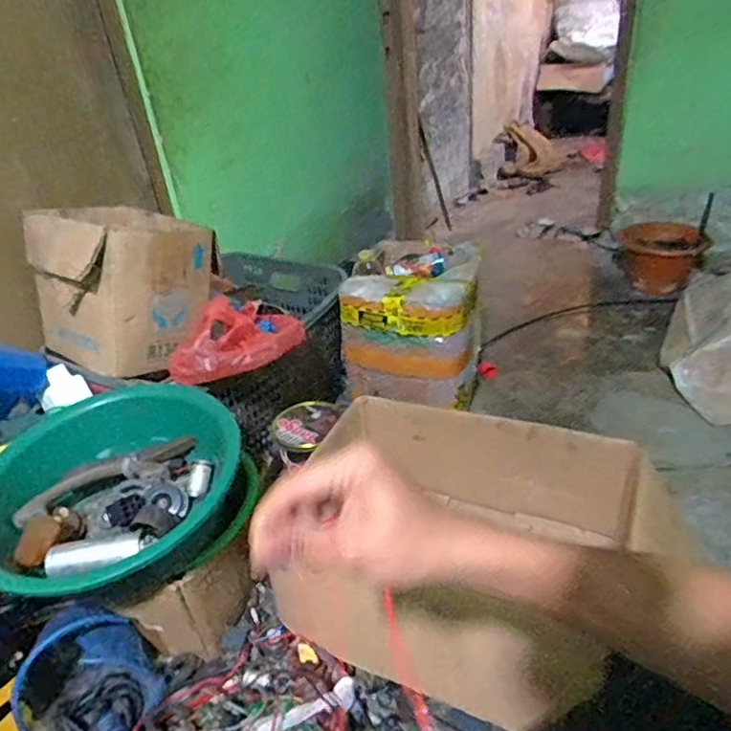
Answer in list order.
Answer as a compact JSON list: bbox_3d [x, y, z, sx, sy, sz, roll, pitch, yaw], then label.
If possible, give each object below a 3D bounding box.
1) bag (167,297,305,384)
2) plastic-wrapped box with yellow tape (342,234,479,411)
[{"bbox_3d":[-0.224,-0.059,0.972,0.224,0.069,0.197,-13,33,-9],"label":"bag"},{"bbox_3d":[0.119,-0.122,1.327,0.281,0.255,0.356,5,34,18],"label":"plastic-wrapped box with yellow tape"}]

